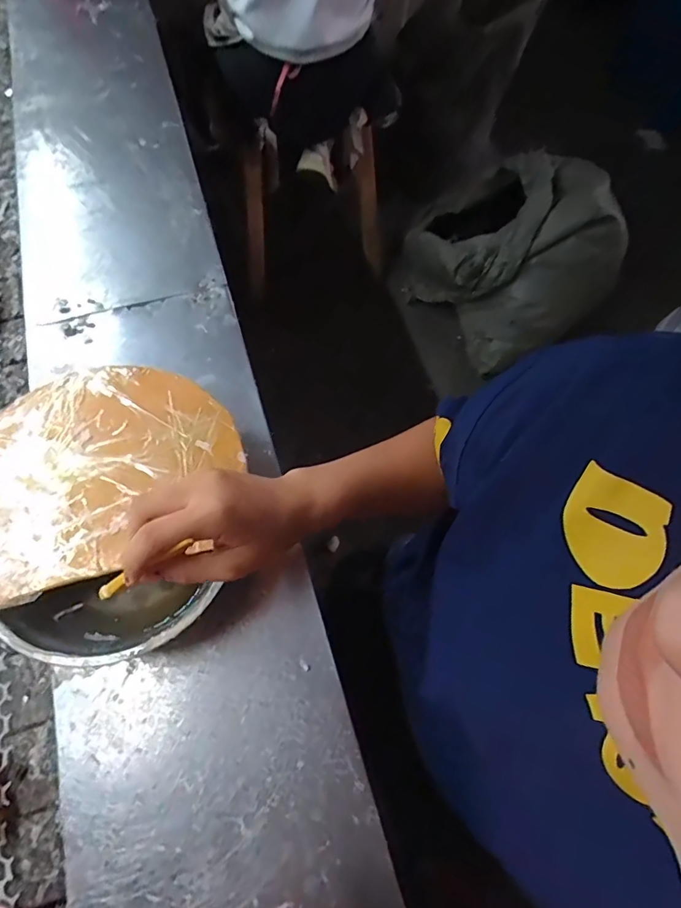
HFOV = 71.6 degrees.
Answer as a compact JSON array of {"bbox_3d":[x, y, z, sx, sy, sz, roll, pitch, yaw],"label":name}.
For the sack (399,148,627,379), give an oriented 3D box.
[{"bbox_3d":[0.506,-0.585,1.352,0.421,0.375,0.492,-33,69,-14],"label":"sack"}]

